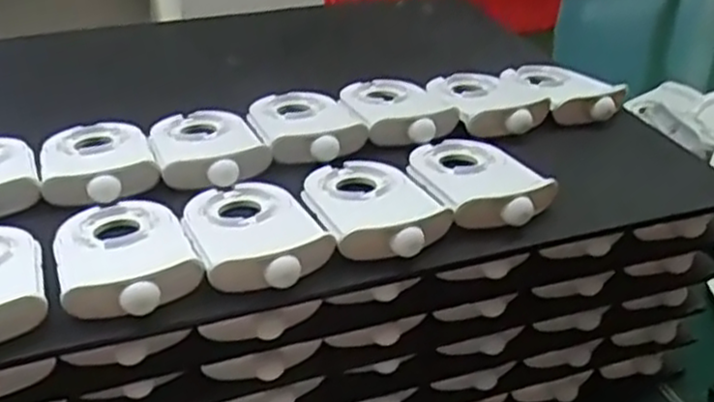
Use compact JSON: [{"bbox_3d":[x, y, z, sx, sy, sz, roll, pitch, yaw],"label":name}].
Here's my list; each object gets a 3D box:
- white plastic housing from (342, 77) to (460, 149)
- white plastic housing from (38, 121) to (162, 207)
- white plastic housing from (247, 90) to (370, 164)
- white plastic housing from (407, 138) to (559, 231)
[{"bbox_3d":[0.024,-0.063,0.463,0.058,0.018,0.090,-8,34,-14],"label":"white plastic housing"},{"bbox_3d":[-0.142,-0.026,0.403,0.057,0.018,0.086,-12,35,-19],"label":"white plastic housing"},{"bbox_3d":[-0.031,-0.051,0.441,0.058,0.018,0.083,-11,35,-17],"label":"white plastic housing"},{"bbox_3d":[0.062,-0.016,0.392,0.058,0.019,0.087,-10,35,-17],"label":"white plastic housing"}]

